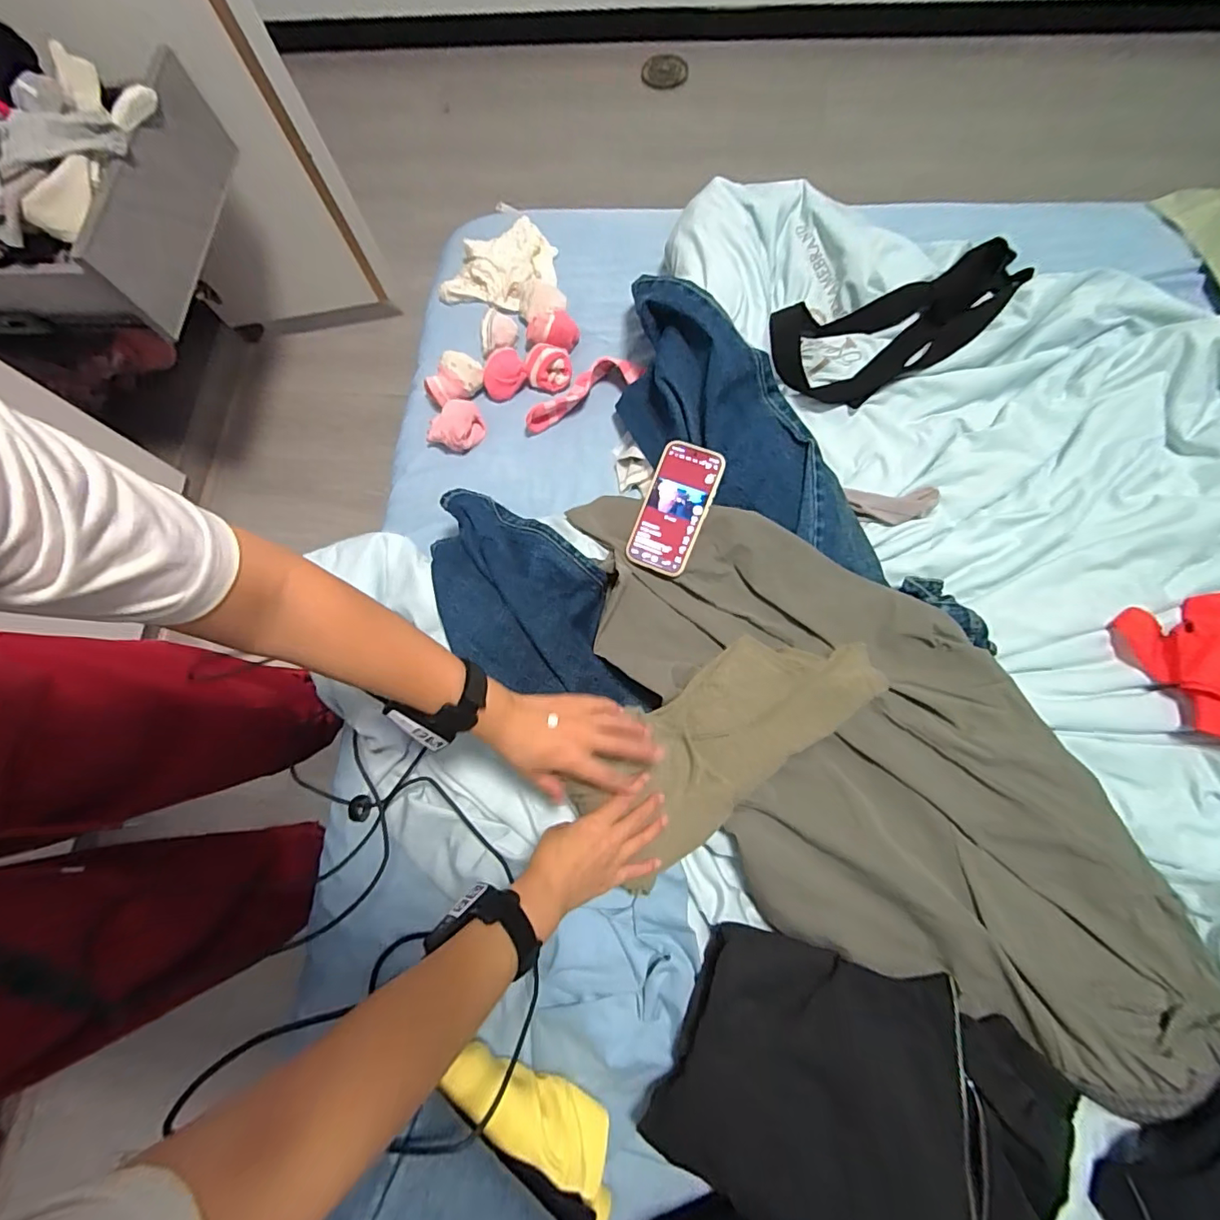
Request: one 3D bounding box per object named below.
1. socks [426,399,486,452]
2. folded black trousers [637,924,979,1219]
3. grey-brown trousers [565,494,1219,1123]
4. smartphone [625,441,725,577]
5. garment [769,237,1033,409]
[{"bbox_3d":[-0.229,-0.279,0.779,0.074,0.035,0.070,-1,73,3],"label":"socks"},{"bbox_3d":[0.196,0.457,0.484,0.287,0.035,0.234,11,74,7],"label":"folded black trousers"},{"bbox_3d":[0.271,0.161,0.594,0.825,0.064,0.387,31,75,11],"label":"grey-brown trousers"},{"bbox_3d":[0.082,-0.129,0.656,0.081,0.013,0.162,22,95,9],"label":"smartphone"},{"bbox_3d":[0.436,-0.420,0.770,0.417,0.068,0.176,-18,73,-2],"label":"garment"}]

